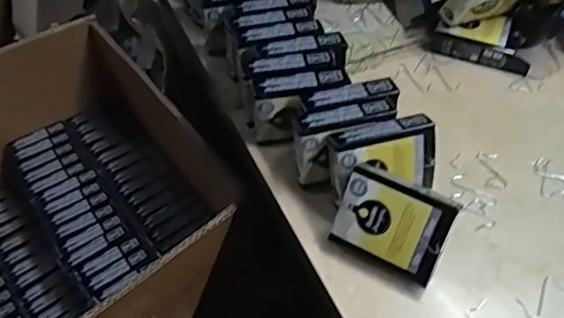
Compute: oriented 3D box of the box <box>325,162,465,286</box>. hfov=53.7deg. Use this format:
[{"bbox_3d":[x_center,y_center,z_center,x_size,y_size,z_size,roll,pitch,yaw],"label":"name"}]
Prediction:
[{"bbox_3d":[0.074,0.042,0.367,0.069,0.059,0.027,24,14,20],"label":"box"}]

